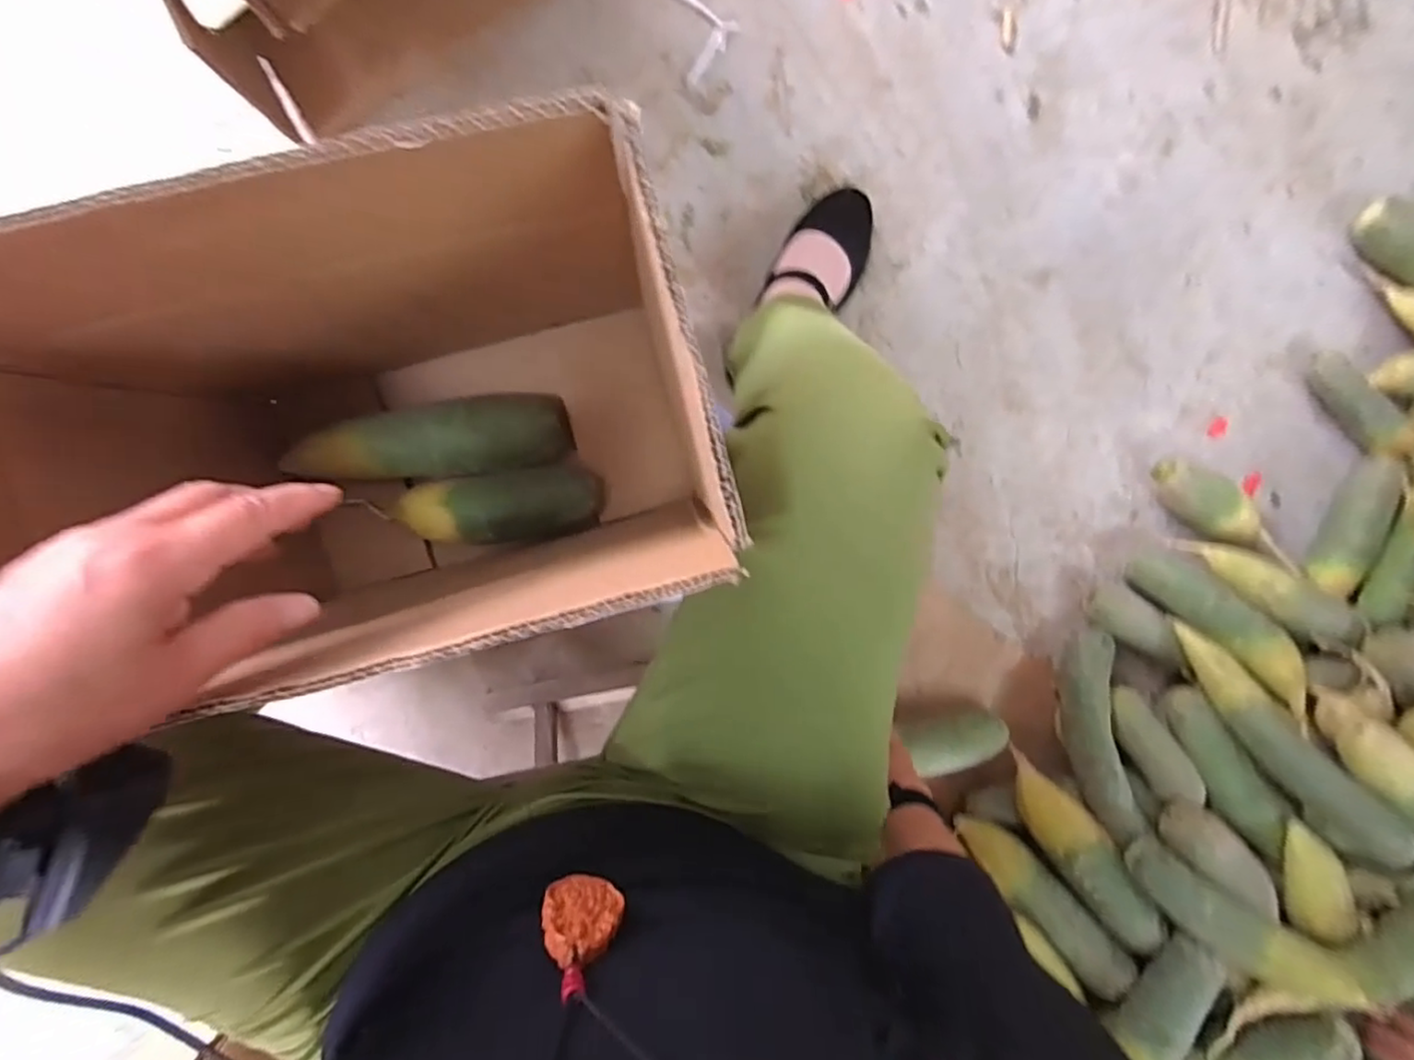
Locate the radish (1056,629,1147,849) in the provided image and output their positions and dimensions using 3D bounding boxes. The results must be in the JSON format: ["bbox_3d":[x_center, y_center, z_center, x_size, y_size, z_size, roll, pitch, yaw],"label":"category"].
[{"bbox_3d":[0.432,0.224,0.729,0.056,0.058,0.223,1,71,-3],"label":"radish"}]

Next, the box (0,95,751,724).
[{"bbox_3d":[-0.185,-0.048,0.418,0.353,0.354,0.201,-16,95,-1],"label":"box"}]

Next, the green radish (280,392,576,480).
[{"bbox_3d":[-0.220,-0.071,0.541,0.205,0.056,0.069,-8,97,-2],"label":"green radish"}]

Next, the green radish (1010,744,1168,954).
[{"bbox_3d":[0.389,0.335,0.685,0.054,0.050,0.208,-32,69,0],"label":"green radish"}]

